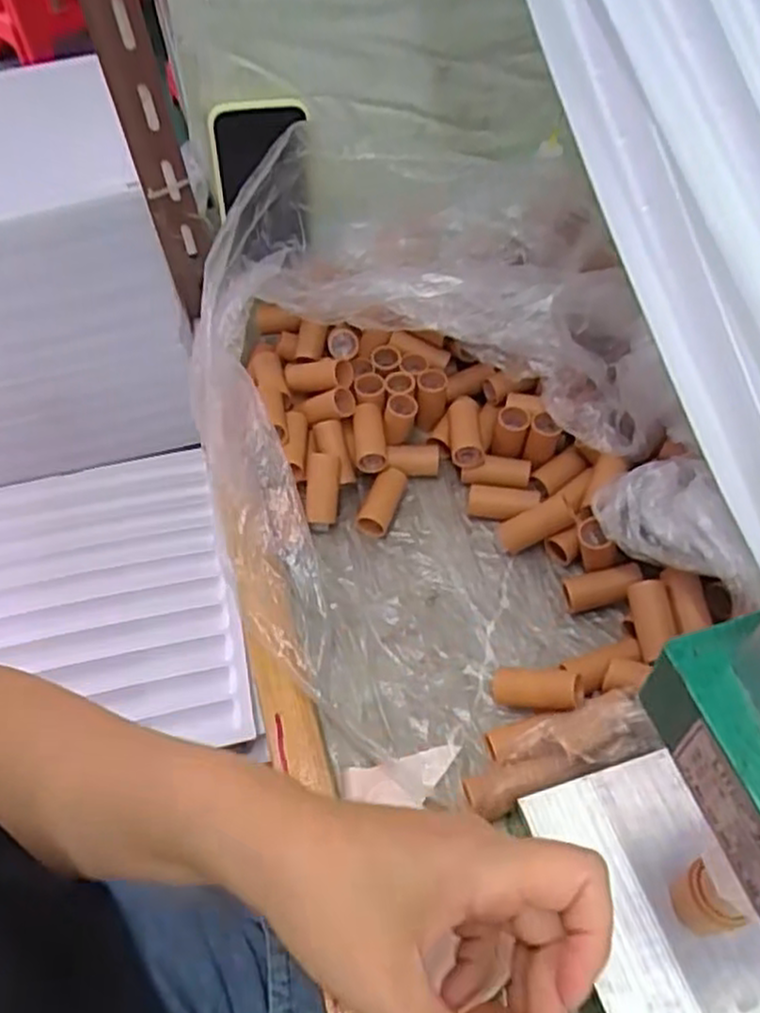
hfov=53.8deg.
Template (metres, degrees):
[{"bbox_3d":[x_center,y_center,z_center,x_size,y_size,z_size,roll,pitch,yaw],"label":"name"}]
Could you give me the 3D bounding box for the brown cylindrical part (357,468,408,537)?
[{"bbox_3d":[0.002,-0.003,0.494,0.019,0.016,0.048,19,71,18],"label":"brown cylindrical part"}]

